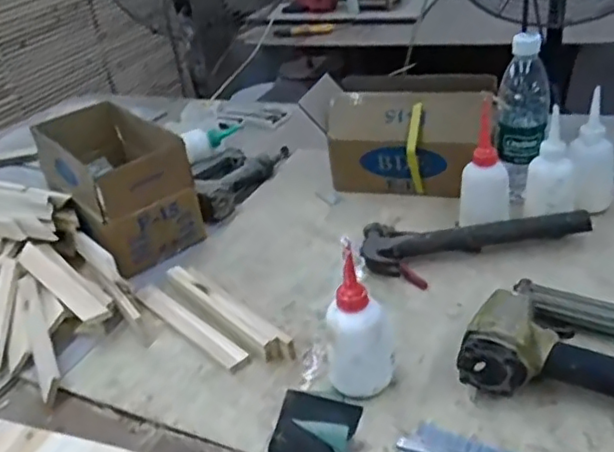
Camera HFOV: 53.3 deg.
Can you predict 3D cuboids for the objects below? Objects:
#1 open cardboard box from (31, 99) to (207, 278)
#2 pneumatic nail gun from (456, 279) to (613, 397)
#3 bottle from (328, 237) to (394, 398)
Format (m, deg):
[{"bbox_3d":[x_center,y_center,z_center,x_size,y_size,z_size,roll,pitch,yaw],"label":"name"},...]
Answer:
[{"bbox_3d":[-0.278,-0.064,0.900,0.155,0.148,0.306,-24,35,-28],"label":"open cardboard box"},{"bbox_3d":[0.280,0.111,0.584,0.244,0.067,0.152,6,33,20],"label":"pneumatic nail gun"},{"bbox_3d":[0.051,0.090,0.578,0.059,0.153,0.055,-1,31,10],"label":"bottle"}]

